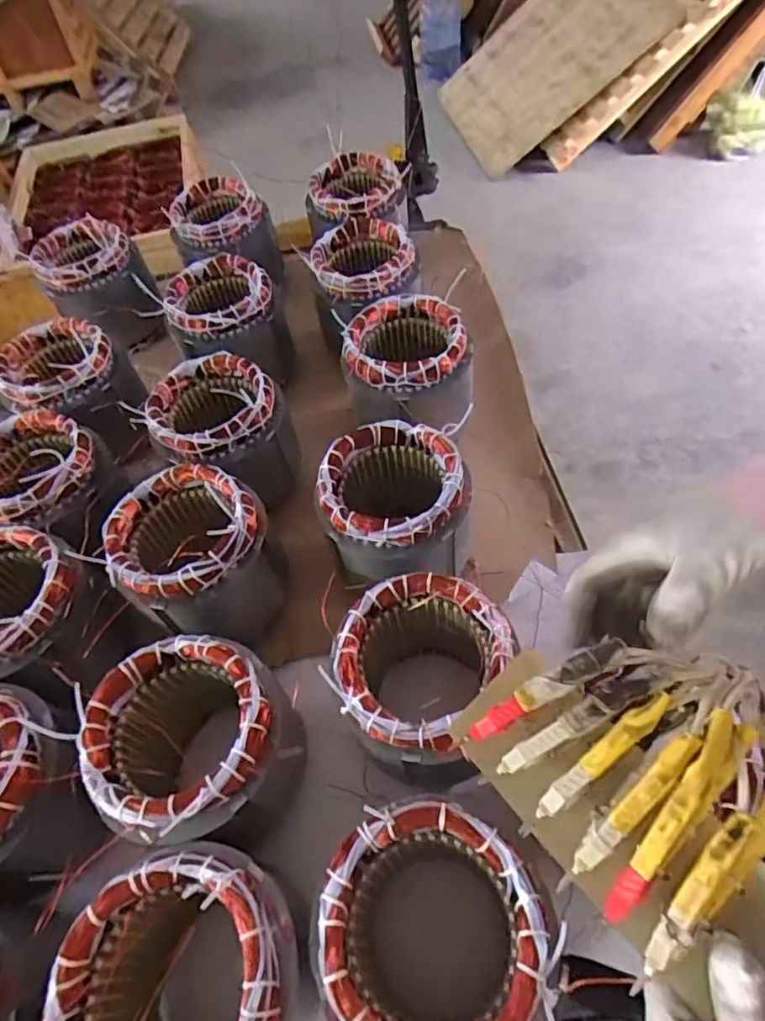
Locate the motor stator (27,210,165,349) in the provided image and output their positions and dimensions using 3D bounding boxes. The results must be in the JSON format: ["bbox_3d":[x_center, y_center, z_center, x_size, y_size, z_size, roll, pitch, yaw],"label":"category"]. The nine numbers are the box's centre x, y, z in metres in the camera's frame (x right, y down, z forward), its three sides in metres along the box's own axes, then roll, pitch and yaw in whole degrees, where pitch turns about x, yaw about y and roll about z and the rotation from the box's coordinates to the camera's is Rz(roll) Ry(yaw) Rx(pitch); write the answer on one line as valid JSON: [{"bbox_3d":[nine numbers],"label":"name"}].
[{"bbox_3d":[-0.435,-0.346,0.901,0.154,0.140,0.171,-27,56,-15],"label":"motor stator"}]

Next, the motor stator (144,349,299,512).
[{"bbox_3d":[-0.184,-0.079,0.716,0.147,0.191,0.135,-2,53,3],"label":"motor stator"}]

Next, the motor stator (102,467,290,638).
[{"bbox_3d":[-0.186,0.046,0.592,0.141,0.139,0.137,-2,53,3],"label":"motor stator"}]

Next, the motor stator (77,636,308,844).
[{"bbox_3d":[-0.152,0.196,0.480,0.139,0.127,0.137,-2,53,3],"label":"motor stator"}]

